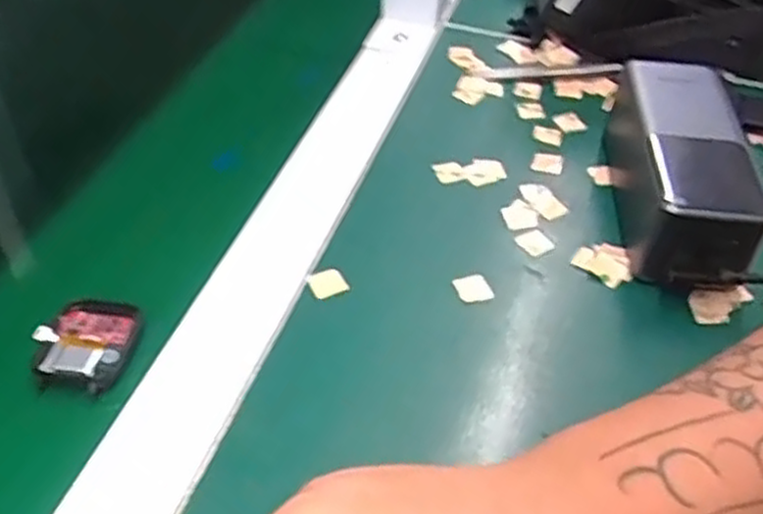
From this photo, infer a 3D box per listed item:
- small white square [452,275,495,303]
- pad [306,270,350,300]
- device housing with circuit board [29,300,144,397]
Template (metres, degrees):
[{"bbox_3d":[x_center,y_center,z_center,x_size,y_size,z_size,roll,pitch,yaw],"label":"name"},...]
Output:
[{"bbox_3d":[0.044,0.015,0.377,0.016,0.004,0.015,-12,45,-16],"label":"small white square"},{"bbox_3d":[-0.025,0.013,0.375,0.017,0.004,0.016,-17,51,-25],"label":"pad"},{"bbox_3d":[-0.127,0.036,0.340,0.039,0.008,0.048,7,45,4],"label":"device housing with circuit board"}]

